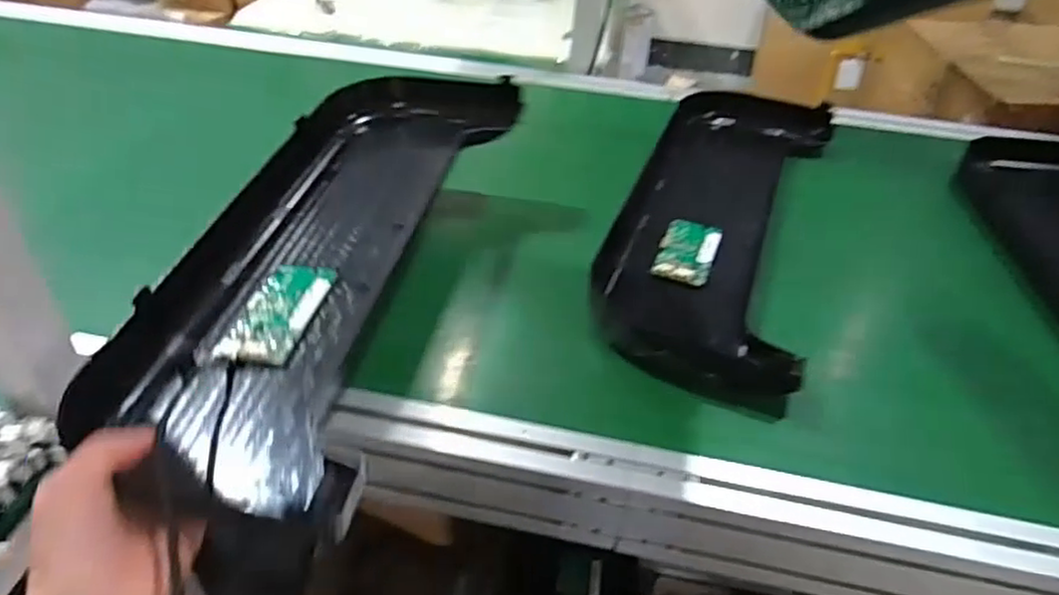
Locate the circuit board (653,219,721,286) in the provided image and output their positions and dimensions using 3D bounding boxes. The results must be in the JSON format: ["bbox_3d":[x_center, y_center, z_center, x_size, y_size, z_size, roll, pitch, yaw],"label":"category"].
[{"bbox_3d":[0.156,-0.046,0.679,0.055,0.009,0.095,15,42,13],"label":"circuit board"}]

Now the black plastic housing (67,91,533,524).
[{"bbox_3d":[-0.159,-0.048,0.560,0.176,0.077,0.461,10,47,7],"label":"black plastic housing"}]

